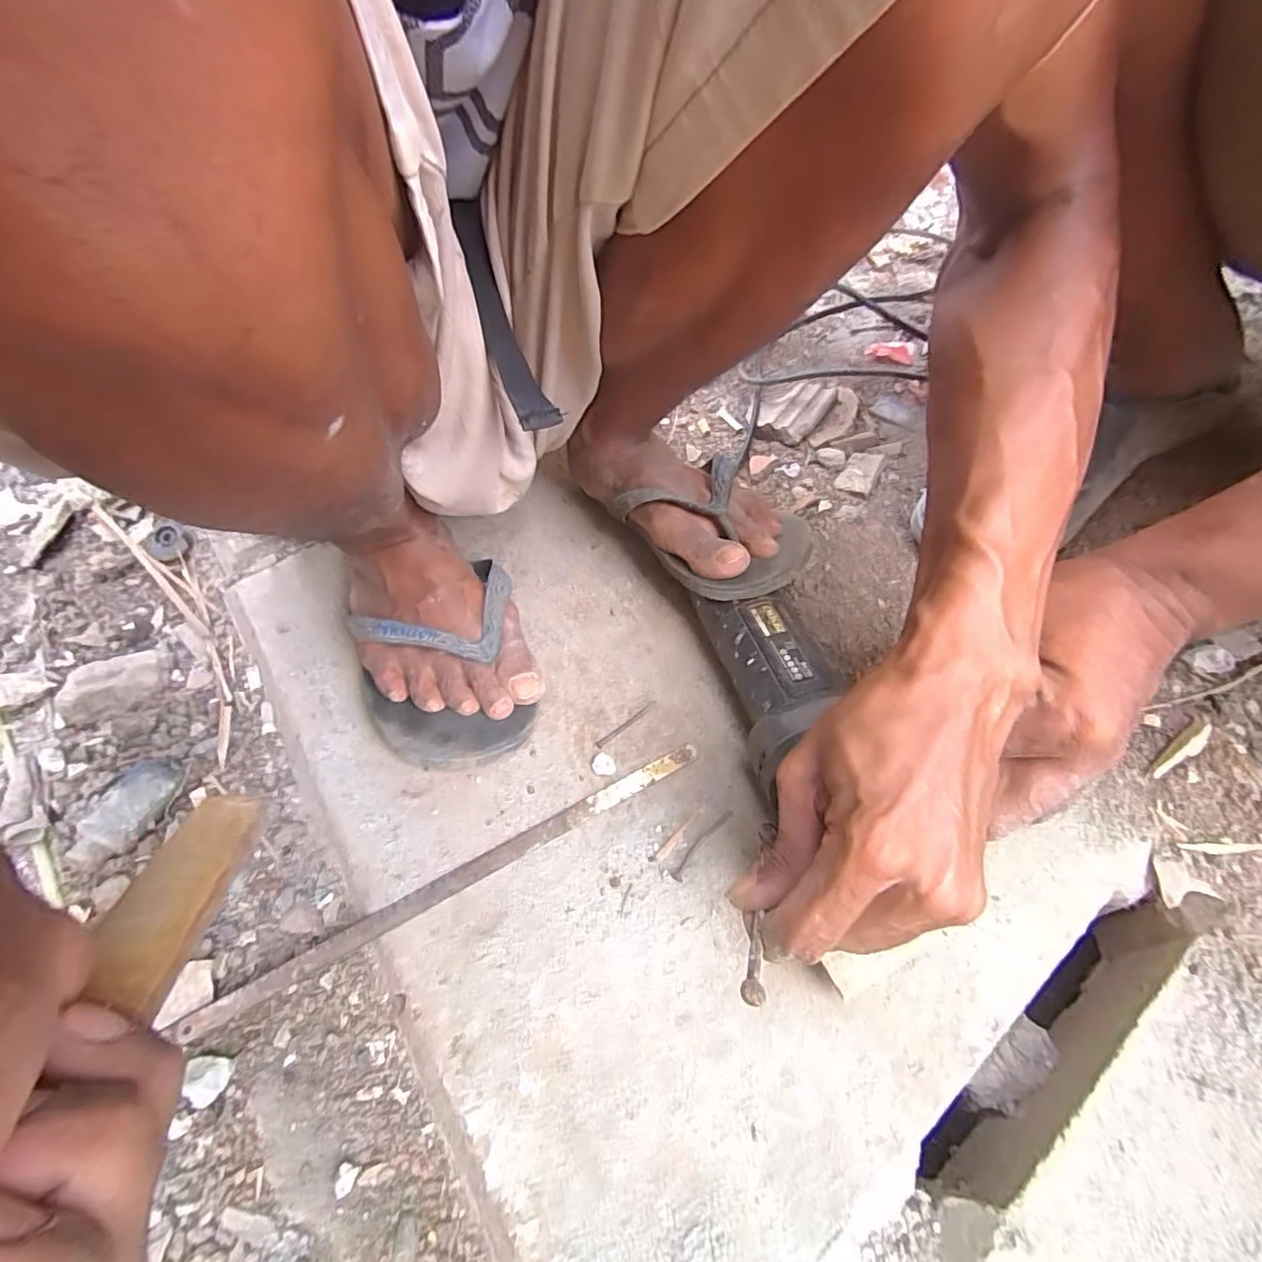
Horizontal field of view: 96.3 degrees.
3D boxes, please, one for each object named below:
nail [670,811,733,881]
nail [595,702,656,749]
[{"bbox_3d":[0.041,0.123,0.326,0.007,0.004,0.050,36,64,28],"label":"nail"},{"bbox_3d":[-0.003,0.062,0.381,0.050,0.004,0.005,-36,58,-20],"label":"nail"}]

